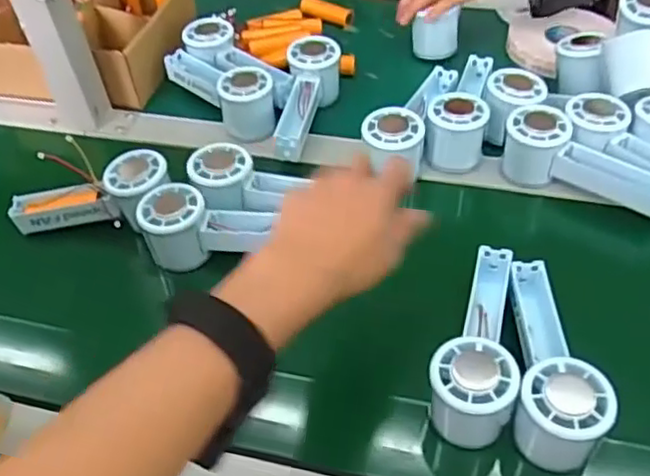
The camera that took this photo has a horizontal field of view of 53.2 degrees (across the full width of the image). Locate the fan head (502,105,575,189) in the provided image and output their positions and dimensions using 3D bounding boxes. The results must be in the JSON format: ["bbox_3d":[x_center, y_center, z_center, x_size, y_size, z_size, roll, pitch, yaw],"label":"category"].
[{"bbox_3d":[0.198,-0.087,0.611,0.056,0.061,0.048,13,50,15],"label":"fan head"}]

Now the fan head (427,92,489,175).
[{"bbox_3d":[0.127,-0.103,0.630,0.057,0.059,0.047,1,48,5],"label":"fan head"}]

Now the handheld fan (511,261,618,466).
[{"bbox_3d":[0.163,0.086,0.466,0.059,0.067,0.155,5,49,9],"label":"handheld fan"}]

